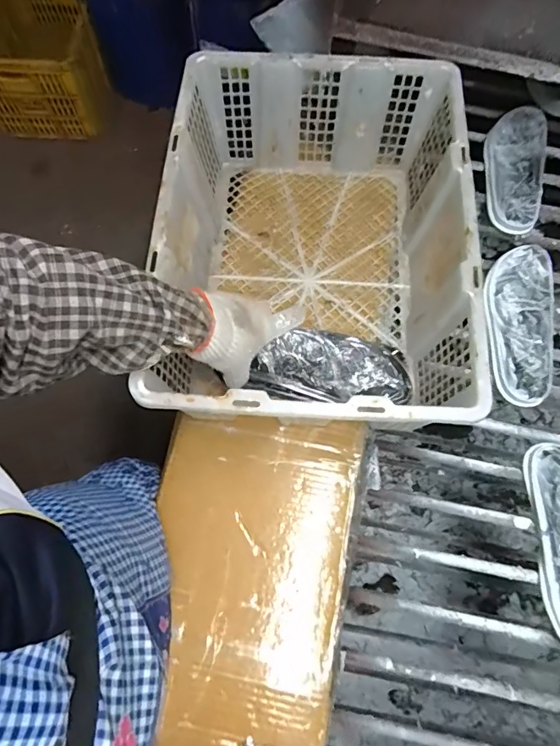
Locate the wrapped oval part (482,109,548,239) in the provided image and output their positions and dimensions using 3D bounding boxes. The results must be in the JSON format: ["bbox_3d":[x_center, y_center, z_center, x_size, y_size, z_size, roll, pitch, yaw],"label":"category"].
[{"bbox_3d":[0.401,-0.356,0.806,0.092,0.030,0.252,13,71,3],"label":"wrapped oval part"}]

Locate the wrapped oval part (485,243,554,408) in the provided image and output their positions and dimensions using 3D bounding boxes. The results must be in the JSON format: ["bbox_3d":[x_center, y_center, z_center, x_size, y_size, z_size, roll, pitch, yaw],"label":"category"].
[{"bbox_3d":[0.360,-0.077,0.702,0.101,0.021,0.248,6,70,1],"label":"wrapped oval part"}]

